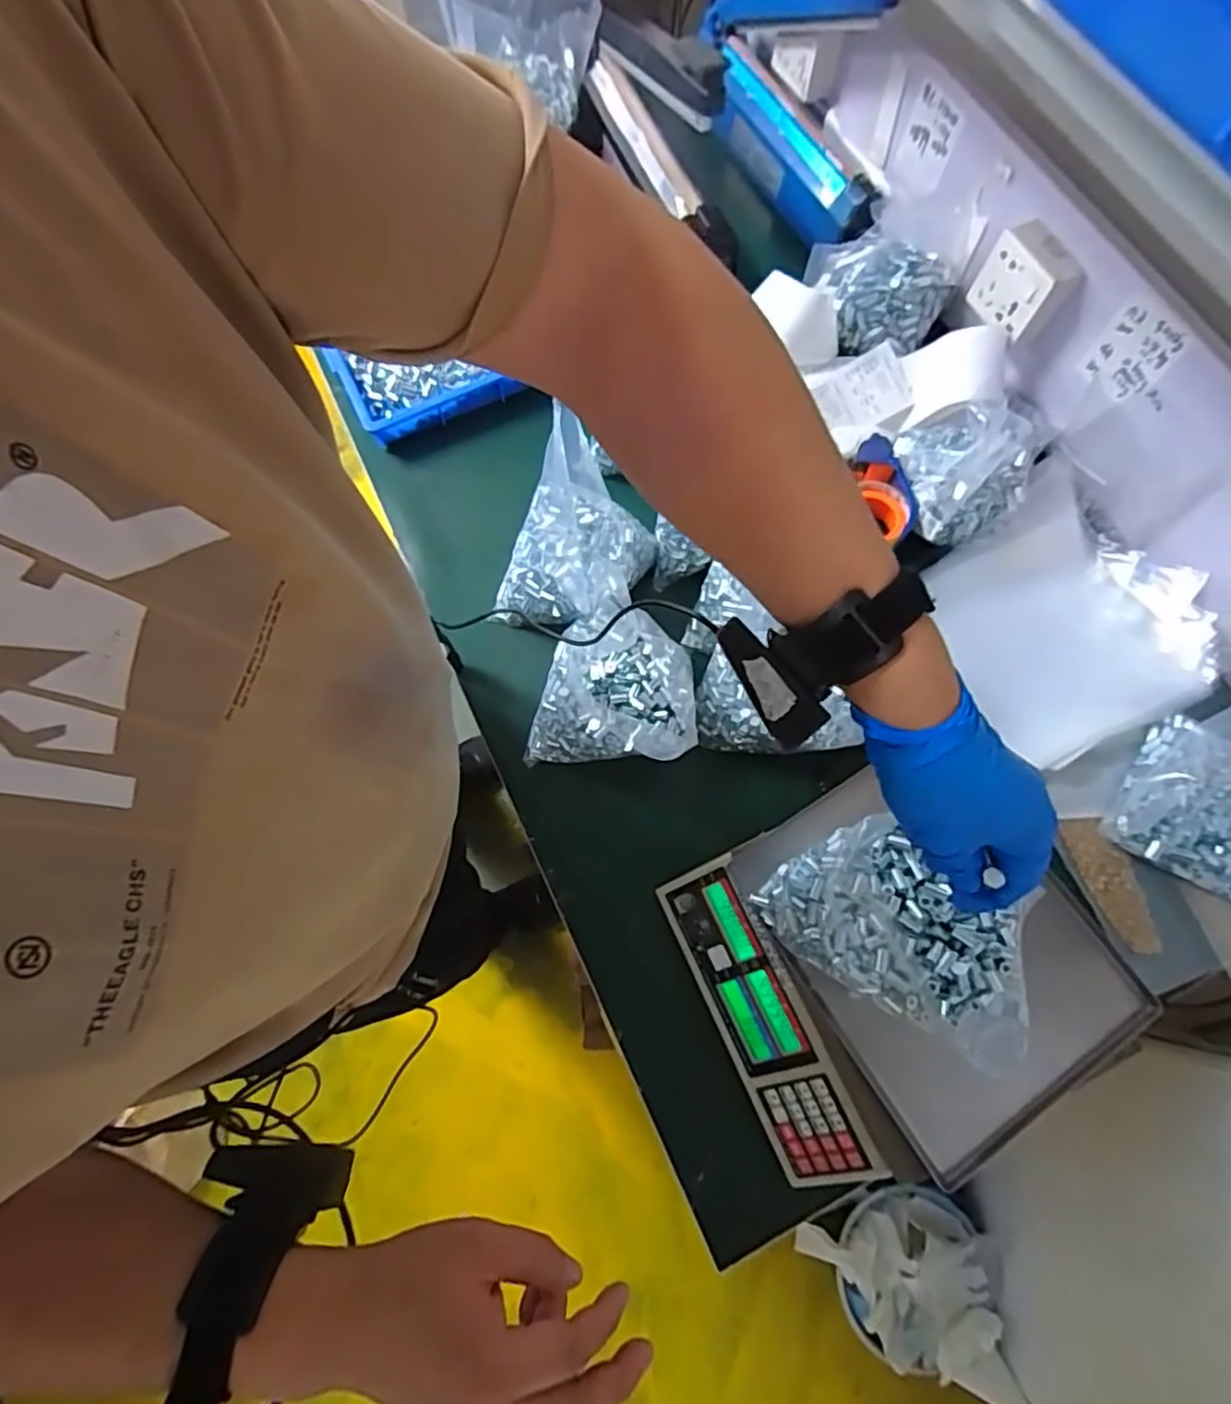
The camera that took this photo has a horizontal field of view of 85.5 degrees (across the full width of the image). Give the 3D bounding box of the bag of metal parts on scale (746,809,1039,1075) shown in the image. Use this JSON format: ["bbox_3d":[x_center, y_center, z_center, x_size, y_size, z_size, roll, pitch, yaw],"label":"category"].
[{"bbox_3d":[0.209,0.167,0.504,0.174,0.082,0.117,28,75,8],"label":"bag of metal parts on scale"}]

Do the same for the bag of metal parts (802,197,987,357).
[{"bbox_3d":[0.326,-0.505,0.788,0.184,0.122,0.115,5,73,1],"label":"bag of metal parts"}]

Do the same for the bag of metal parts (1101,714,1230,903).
[{"bbox_3d":[0.632,0.125,0.657,0.239,0.049,0.165,32,75,9],"label":"bag of metal parts"}]

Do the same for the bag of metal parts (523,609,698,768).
[{"bbox_3d":[-0.004,-0.008,0.695,0.167,0.095,0.144,4,73,1],"label":"bag of metal parts"}]

